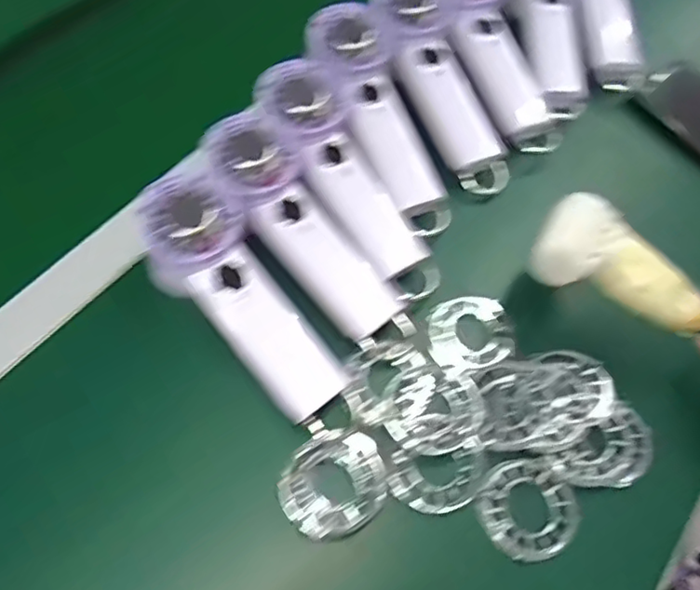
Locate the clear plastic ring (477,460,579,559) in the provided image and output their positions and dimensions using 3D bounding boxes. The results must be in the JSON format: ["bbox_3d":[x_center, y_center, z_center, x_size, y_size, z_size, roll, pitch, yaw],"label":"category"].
[{"bbox_3d":[0.108,0.130,0.380,0.058,0.012,0.057,2,62,-3],"label":"clear plastic ring"}]

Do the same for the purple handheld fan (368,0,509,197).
[{"bbox_3d":[0.075,-0.174,0.506,0.054,0.029,0.196,-22,84,-15],"label":"purple handheld fan"}]

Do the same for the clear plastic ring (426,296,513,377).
[{"bbox_3d":[0.083,0.026,0.431,0.062,0.007,0.053,-14,64,-11],"label":"clear plastic ring"}]

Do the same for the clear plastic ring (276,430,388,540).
[{"bbox_3d":[-0.008,0.112,0.371,0.066,0.020,0.054,-31,68,-19],"label":"clear plastic ring"}]

